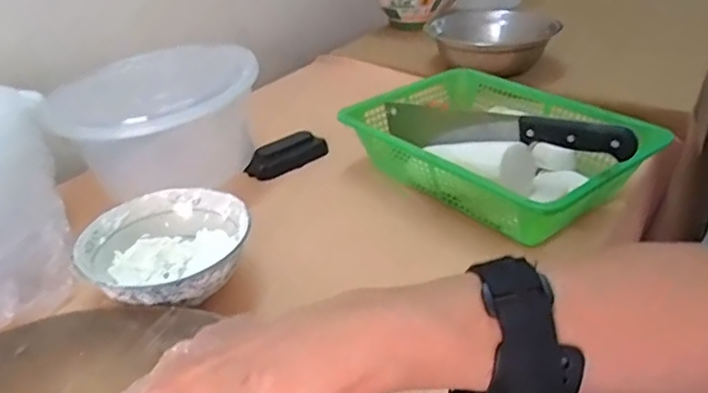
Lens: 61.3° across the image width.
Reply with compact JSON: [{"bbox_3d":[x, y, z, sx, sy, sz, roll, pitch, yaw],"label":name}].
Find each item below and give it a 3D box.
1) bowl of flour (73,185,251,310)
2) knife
[{"bbox_3d":[-0.169,0.049,0.532,0.141,0.051,0.143,1,31,6],"label":"bowl of flour"},{"bbox_3d":[0.145,-0.070,0.633,0.021,0.050,0.298,-27,25,-34],"label":"knife"}]

